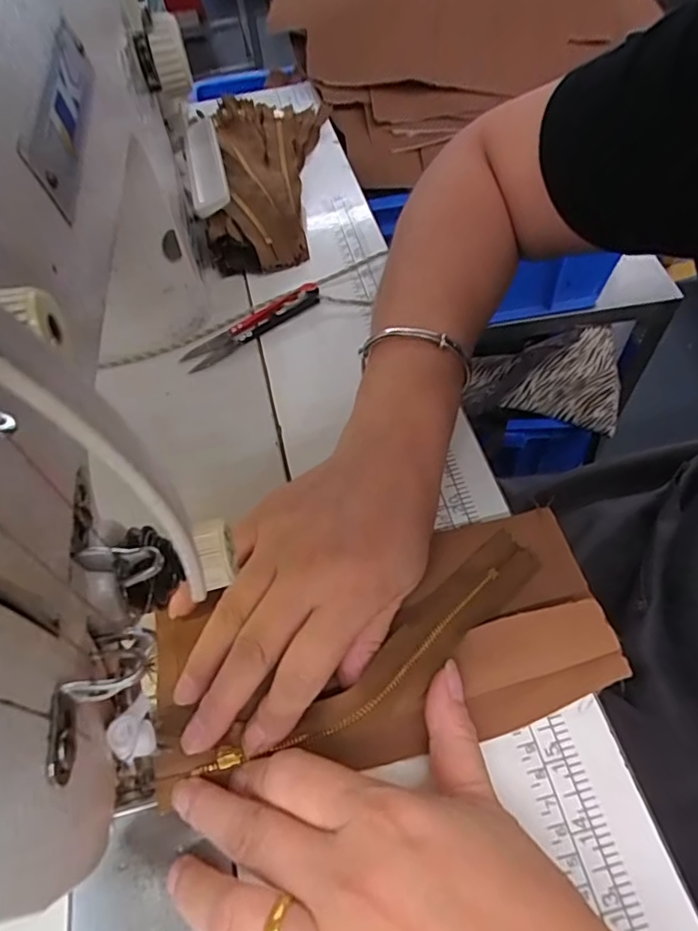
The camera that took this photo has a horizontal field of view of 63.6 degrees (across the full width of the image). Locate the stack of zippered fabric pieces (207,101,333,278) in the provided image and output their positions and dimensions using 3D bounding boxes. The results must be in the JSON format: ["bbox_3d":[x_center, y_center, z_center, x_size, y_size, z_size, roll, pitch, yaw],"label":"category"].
[{"bbox_3d":[-0.077,-0.250,0.480,0.095,0.031,0.234,1,56,4],"label":"stack of zippered fabric pieces"}]

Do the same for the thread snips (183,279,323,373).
[{"bbox_3d":[-0.067,-0.100,0.394,0.108,0.012,0.023,-32,60,-16],"label":"thread snips"}]

